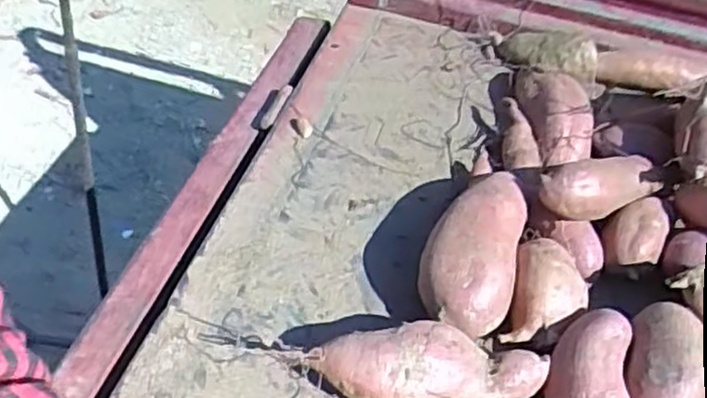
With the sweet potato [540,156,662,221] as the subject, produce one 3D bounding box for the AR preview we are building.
[{"bbox_3d":[0.201,-0.012,0.589,0.127,0.042,0.044,-8,38,-33],"label":"sweet potato"}]

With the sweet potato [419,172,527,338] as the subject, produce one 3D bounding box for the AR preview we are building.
[{"bbox_3d":[0.093,0.040,0.555,0.065,0.055,0.140,14,43,17],"label":"sweet potato"}]

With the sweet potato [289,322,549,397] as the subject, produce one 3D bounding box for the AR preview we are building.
[{"bbox_3d":[0.046,0.116,0.487,0.158,0.048,0.047,-6,41,-5],"label":"sweet potato"}]

